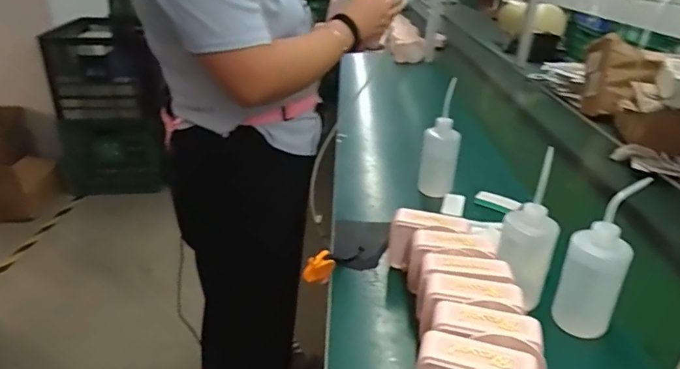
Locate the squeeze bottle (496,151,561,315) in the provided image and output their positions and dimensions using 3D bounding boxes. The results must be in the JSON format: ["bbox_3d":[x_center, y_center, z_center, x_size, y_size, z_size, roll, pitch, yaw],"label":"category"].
[{"bbox_3d":[0.280,0.073,0.712,0.075,0.224,0.070,13,28,21],"label":"squeeze bottle"}]

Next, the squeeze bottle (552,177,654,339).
[{"bbox_3d":[0.362,0.105,0.676,0.075,0.218,0.068,20,31,33],"label":"squeeze bottle"}]

